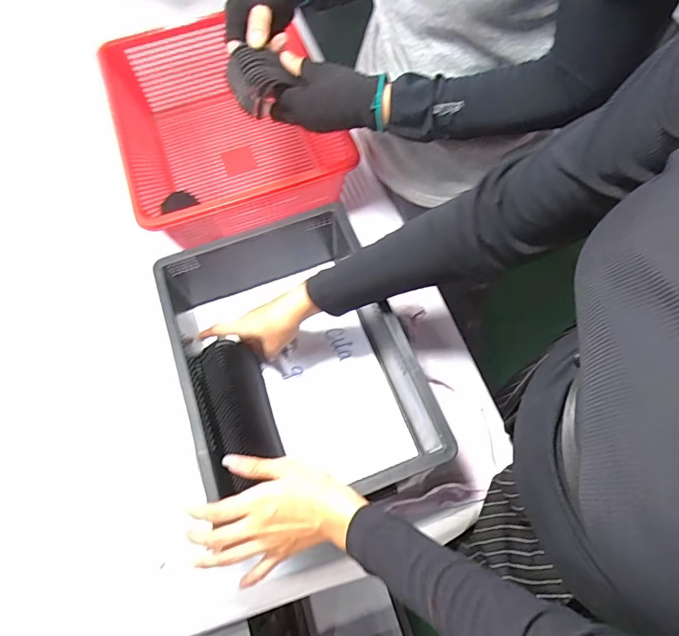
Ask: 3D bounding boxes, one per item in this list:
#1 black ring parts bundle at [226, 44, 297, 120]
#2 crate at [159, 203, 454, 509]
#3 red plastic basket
[{"bbox_3d":[-0.091,-0.258,0.477,0.062,0.051,0.051,-28,67,-10],"label":"black ring parts bundle"},{"bbox_3d":[-0.055,0.058,0.548,0.252,0.141,0.329,-18,68,-7],"label":"crate"},{"bbox_3d":[-0.170,-0.293,0.692,0.298,0.164,0.400,-21,66,-7],"label":"red plastic basket"}]

